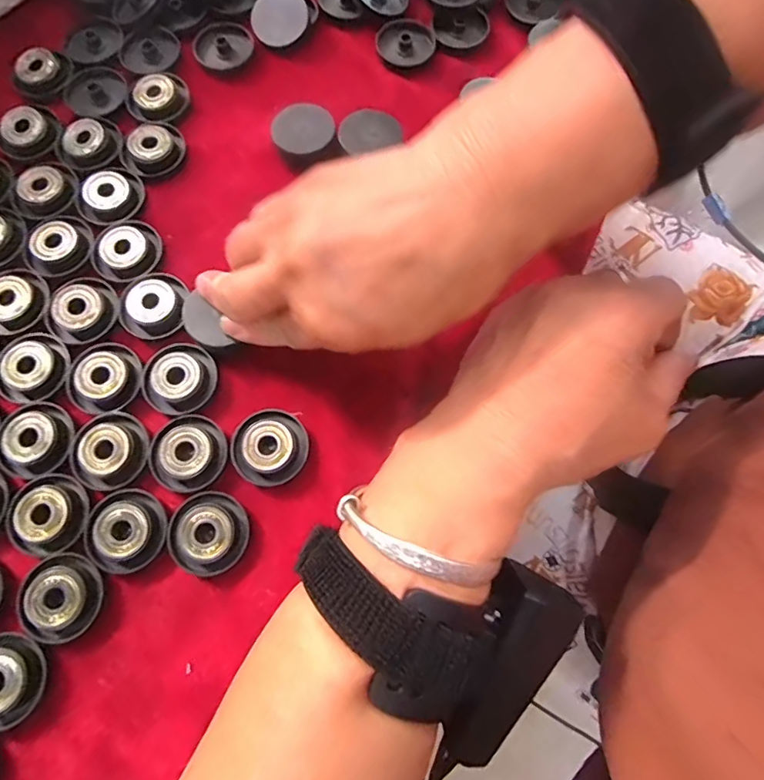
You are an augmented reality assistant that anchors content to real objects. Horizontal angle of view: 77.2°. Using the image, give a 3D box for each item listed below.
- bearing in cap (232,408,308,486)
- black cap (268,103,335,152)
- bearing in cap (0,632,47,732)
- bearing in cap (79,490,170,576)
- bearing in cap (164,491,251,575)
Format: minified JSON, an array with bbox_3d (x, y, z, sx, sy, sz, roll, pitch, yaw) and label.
[{"bbox_3d":[-0.049,0.025,0.209,0.032,0.008,0.031,0,74,-1],"label":"bearing in cap"},{"bbox_3d":[-0.040,-0.132,0.251,0.032,0.015,0.027,-18,75,-6],"label":"black cap"},{"bbox_3d":[-0.147,0.111,0.182,0.030,0.006,0.032,-23,76,-7],"label":"bearing in cap"},{"bbox_3d":[-0.108,0.058,0.198,0.033,0.006,0.032,0,74,-1],"label":"bearing in cap"},{"bbox_3d":[-0.073,0.060,0.200,0.033,0.008,0.031,0,74,-1],"label":"bearing in cap"}]

